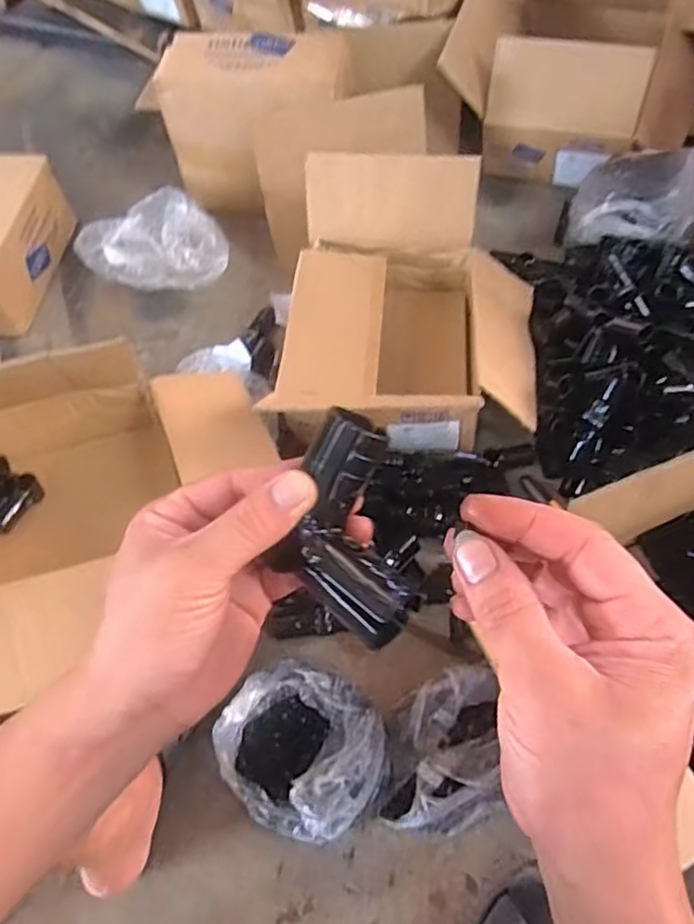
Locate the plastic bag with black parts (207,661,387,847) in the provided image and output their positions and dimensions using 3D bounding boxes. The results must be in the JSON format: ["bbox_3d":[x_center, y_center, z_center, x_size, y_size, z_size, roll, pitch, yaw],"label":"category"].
[{"bbox_3d":[-0.045,0.311,0.698,0.174,0.136,0.166,26,64,17],"label":"plastic bag with black parts"}]

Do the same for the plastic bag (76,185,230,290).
[{"bbox_3d":[-0.344,-0.389,1.132,0.276,0.092,0.161,1,59,4],"label":"plastic bag"}]

